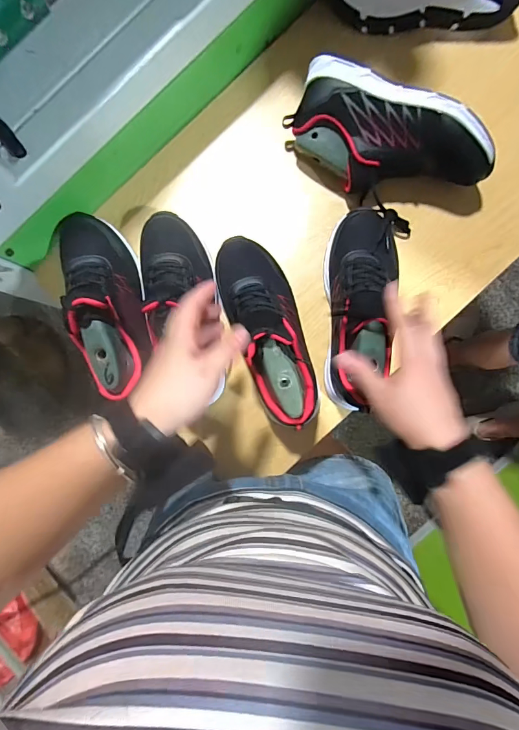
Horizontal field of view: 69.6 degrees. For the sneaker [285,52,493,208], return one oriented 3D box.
[{"bbox_3d":[0.162,-0.284,0.491,0.256,0.098,0.103,29,90,1],"label":"sneaker"}]

